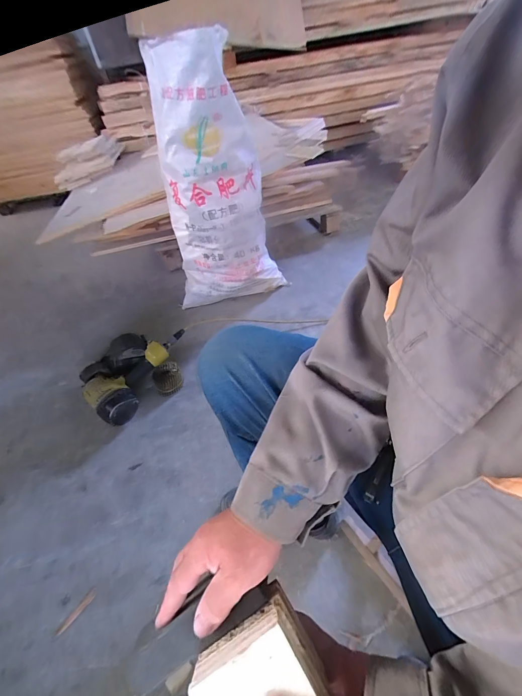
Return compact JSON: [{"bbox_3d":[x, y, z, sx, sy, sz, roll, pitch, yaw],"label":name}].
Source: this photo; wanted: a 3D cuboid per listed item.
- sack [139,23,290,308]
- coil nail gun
[{"bbox_3d":[-0.149,-0.520,1.059,0.419,0.772,0.199,-17,46,-7],"label":"sack"},{"bbox_3d":[-0.411,0.074,1.034,0.362,0.121,0.261,-33,50,-22],"label":"coil nail gun"}]

